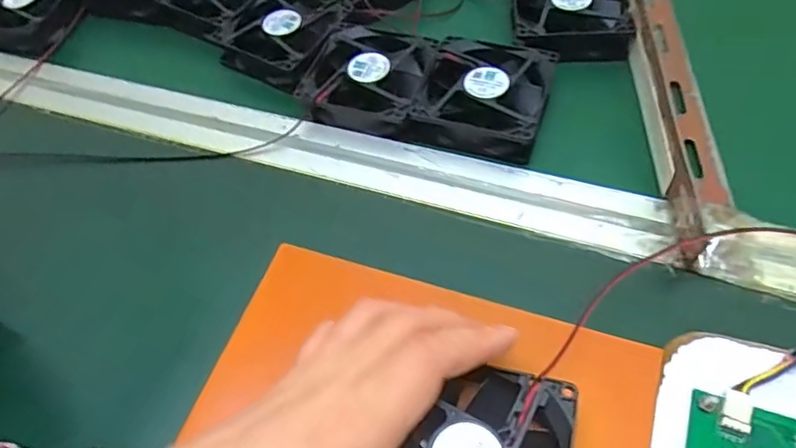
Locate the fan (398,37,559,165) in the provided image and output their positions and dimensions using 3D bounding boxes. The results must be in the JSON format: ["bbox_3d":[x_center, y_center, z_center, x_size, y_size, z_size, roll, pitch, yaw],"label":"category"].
[{"bbox_3d":[0.057,-0.084,0.376,0.081,0.023,0.086,17,59,16],"label":"fan"}]

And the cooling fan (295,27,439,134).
[{"bbox_3d":[-0.018,-0.100,0.393,0.079,0.024,0.076,16,59,15],"label":"cooling fan"}]

